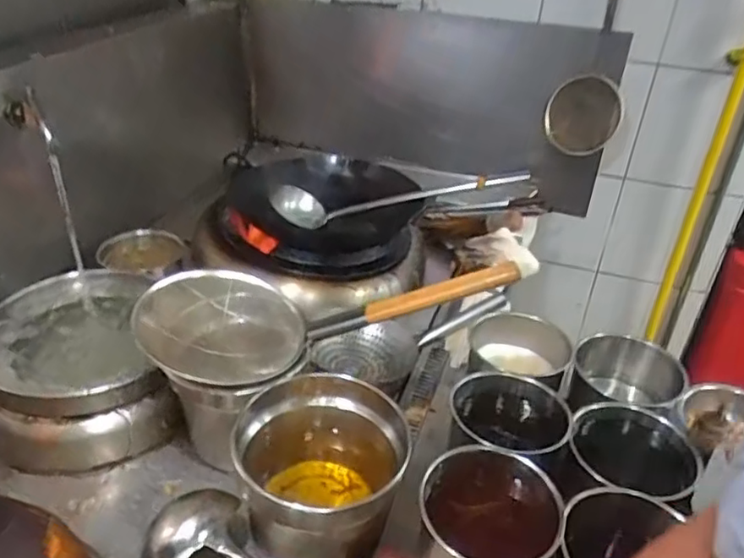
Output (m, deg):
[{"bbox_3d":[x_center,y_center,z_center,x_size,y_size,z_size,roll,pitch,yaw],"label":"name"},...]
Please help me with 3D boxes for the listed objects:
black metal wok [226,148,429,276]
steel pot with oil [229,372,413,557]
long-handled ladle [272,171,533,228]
[{"bbox_3d":[-0.105,-0.165,1.457,0.433,0.144,0.410,2,33,-2],"label":"black metal wok"},{"bbox_3d":[-0.071,0.283,0.860,0.210,0.209,0.219,2,33,-2],"label":"steel pot with oil"},{"bbox_3d":[0.058,-0.176,1.418,0.574,0.118,0.081,-4,31,16],"label":"long-handled ladle"}]

